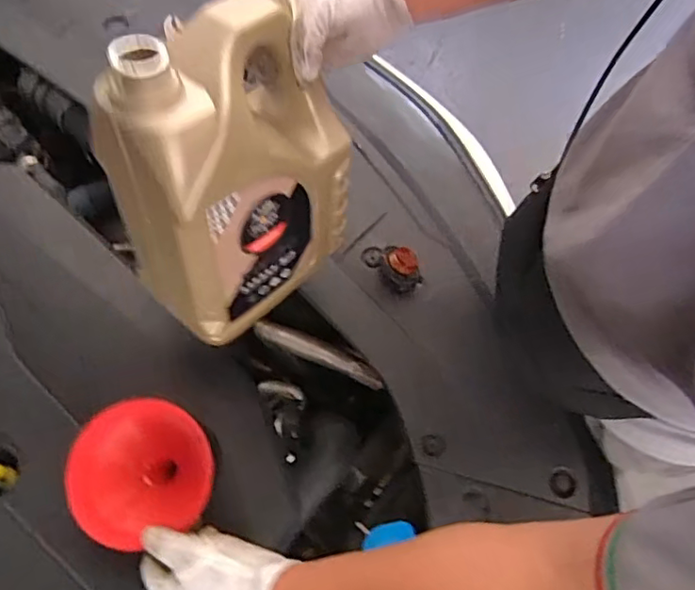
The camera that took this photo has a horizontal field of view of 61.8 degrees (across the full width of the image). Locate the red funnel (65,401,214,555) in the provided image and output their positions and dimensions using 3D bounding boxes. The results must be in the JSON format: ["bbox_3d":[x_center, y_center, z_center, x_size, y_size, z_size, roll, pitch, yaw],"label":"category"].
[{"bbox_3d":[-0.187,0.170,0.562,0.117,0.109,0.118,-1,70,2],"label":"red funnel"}]

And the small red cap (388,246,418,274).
[{"bbox_3d":[0.068,-0.042,0.704,0.034,0.012,0.034,5,71,4],"label":"small red cap"}]

